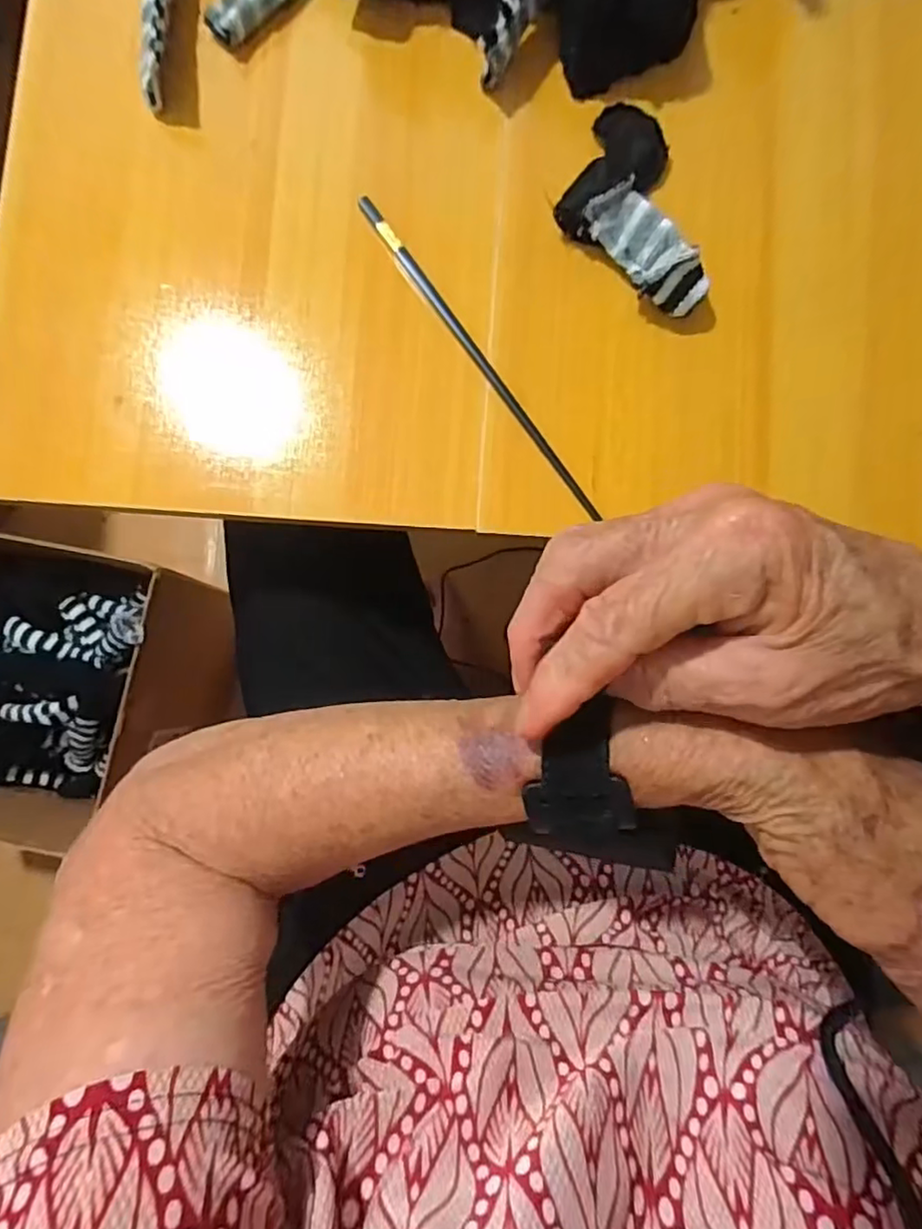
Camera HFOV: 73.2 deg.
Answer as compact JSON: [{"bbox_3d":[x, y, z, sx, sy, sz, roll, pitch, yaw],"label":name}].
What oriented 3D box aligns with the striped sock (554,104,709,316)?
[{"bbox_3d":[0.090,-0.231,0.346,0.069,0.031,0.131,-9,84,0],"label":"striped sock"}]

